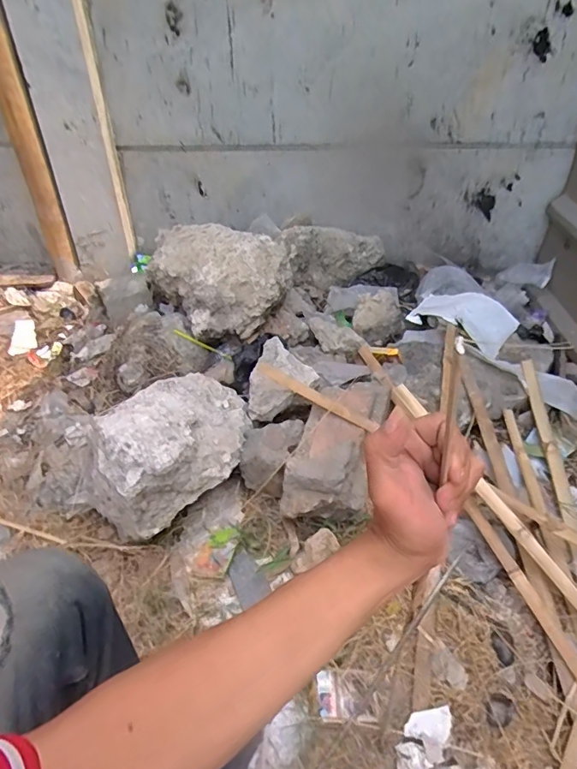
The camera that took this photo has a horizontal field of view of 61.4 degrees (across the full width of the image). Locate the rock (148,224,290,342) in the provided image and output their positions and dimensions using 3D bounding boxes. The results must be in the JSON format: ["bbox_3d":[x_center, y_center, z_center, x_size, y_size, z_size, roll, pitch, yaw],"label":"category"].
[{"bbox_3d":[-0.202,-0.307,1.335,0.288,0.186,0.420,-29,48,-28],"label":"rock"}]

